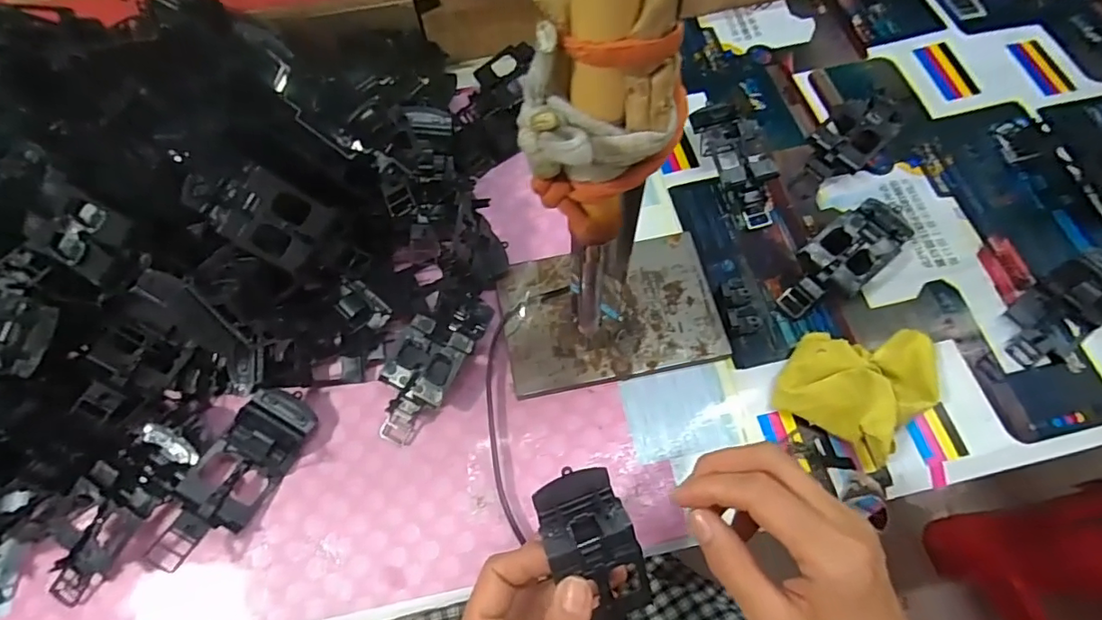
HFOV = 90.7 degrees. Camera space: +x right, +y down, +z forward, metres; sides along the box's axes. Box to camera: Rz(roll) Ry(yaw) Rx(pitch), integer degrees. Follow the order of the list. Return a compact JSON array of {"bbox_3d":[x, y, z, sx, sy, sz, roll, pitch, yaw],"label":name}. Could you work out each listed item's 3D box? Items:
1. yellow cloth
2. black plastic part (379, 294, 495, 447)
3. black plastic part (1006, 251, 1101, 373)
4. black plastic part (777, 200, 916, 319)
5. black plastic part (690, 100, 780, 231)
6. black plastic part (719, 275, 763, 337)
[{"bbox_3d":[0.203,0.041,0.351,0.080,0.044,0.097,36,72,13],"label":"yellow cloth"},{"bbox_3d":[-0.080,0.036,0.364,0.044,0.029,0.105,24,70,9],"label":"black plastic part"},{"bbox_3d":[0.369,-0.003,0.380,0.135,0.024,0.053,-37,73,-14],"label":"black plastic part"},{"bbox_3d":[0.209,-0.037,0.390,0.107,0.031,0.046,-37,72,-14],"label":"black plastic part"},{"bbox_3d":[0.144,-0.115,0.423,0.044,0.033,0.106,-16,69,-6],"label":"black plastic part"},{"bbox_3d":[0.134,-0.003,0.389,0.025,0.009,0.043,-13,68,-5],"label":"black plastic part"}]

